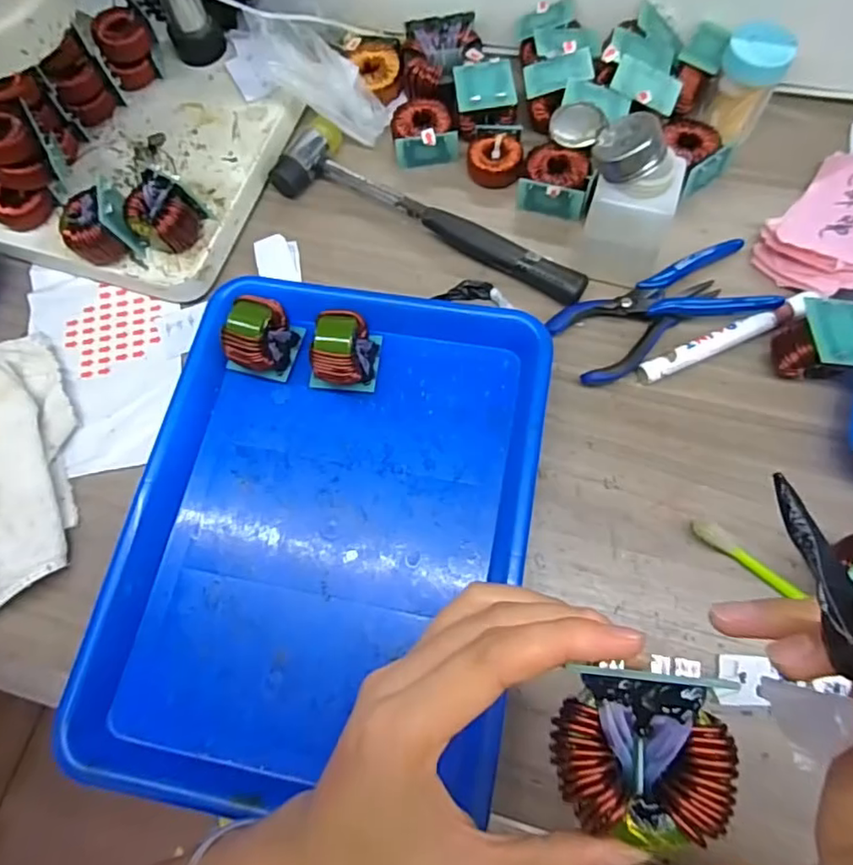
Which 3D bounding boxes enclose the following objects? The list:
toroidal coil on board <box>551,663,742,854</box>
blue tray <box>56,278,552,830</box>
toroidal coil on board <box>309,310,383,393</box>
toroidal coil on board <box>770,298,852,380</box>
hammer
[{"bbox_3d":[0.060,0.088,0.161,0.045,0.017,0.042,5,74,4],"label":"toroidal coil on board"},{"bbox_3d":[-0.062,0.058,0.381,0.249,0.042,0.338,10,75,5],"label":"blue tray"},{"bbox_3d":[-0.058,-0.055,0.403,0.045,0.046,0.043,4,71,5],"label":"toroidal coil on board"},{"bbox_3d":[0.257,-0.059,0.384,0.050,0.046,0.054,-8,70,1],"label":"toroidal coil on board"},{"bbox_3d":[0.005,-0.178,0.457,0.263,0.026,0.068,26,77,9],"label":"hammer"}]

